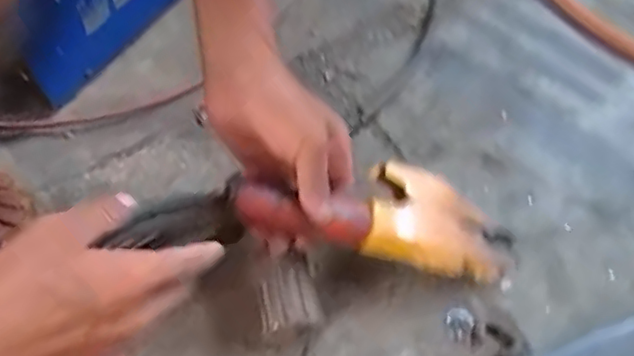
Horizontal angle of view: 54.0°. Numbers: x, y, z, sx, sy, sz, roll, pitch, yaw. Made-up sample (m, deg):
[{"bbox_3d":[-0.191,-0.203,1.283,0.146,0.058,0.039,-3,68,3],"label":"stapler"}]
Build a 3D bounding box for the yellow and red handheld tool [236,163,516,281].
[{"bbox_3d":[0.046,0.032,0.478,0.220,0.044,0.081,8,55,-21],"label":"yellow and red handheld tool"}]

